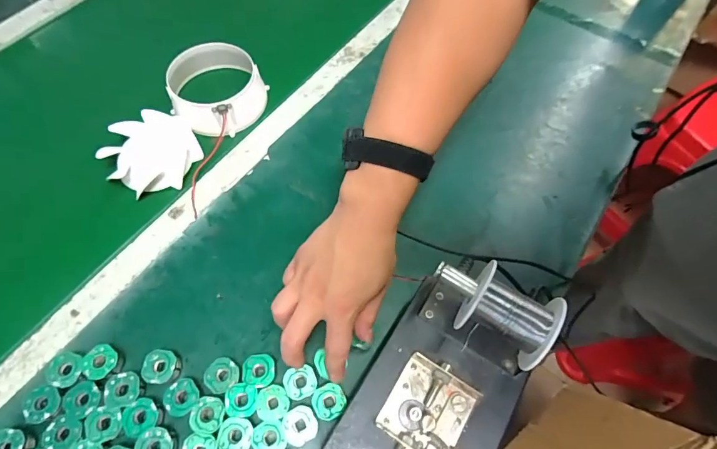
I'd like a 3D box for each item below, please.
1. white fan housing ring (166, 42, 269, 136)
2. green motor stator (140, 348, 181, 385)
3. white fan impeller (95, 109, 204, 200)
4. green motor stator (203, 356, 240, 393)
[{"bbox_3d":[-0.189,-0.186,0.544,0.118,0.047,0.124,1,63,-1],"label":"white fan housing ring"},{"bbox_3d":[-0.192,0.139,0.394,0.031,0.021,0.031,1,63,-1],"label":"green motor stator"},{"bbox_3d":[-0.257,-0.091,0.502,0.104,0.031,0.100,-24,67,-13],"label":"white fan impeller"},{"bbox_3d":[-0.130,0.146,0.388,0.032,0.020,0.030,1,63,-1],"label":"green motor stator"}]

